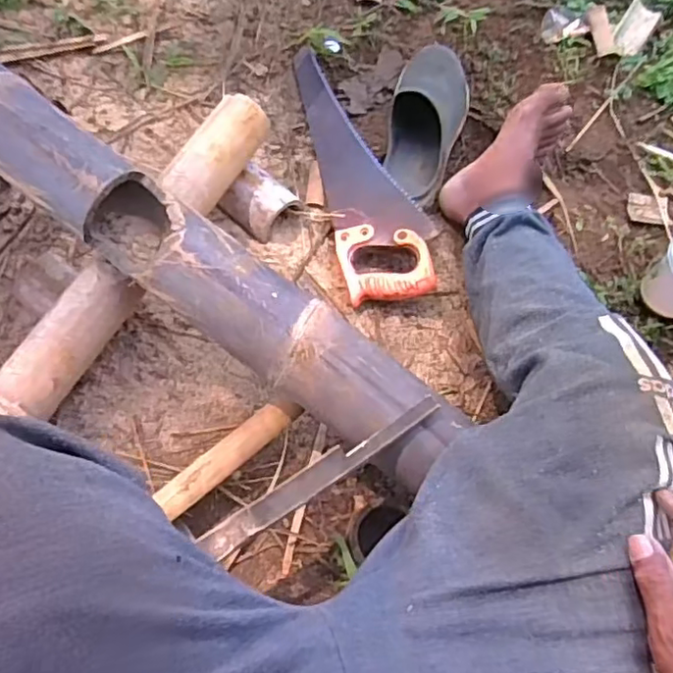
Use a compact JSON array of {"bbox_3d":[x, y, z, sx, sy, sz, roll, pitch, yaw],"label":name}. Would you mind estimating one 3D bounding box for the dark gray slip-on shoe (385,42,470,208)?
[{"bbox_3d":[0.127,-0.302,0.870,0.106,0.081,0.262,11,66,3],"label":"dark gray slip-on shoe"}]

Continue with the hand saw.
[{"bbox_3d":[0.035,-0.249,0.856,0.122,0.057,0.459,-8,66,-7],"label":"hand saw"}]

